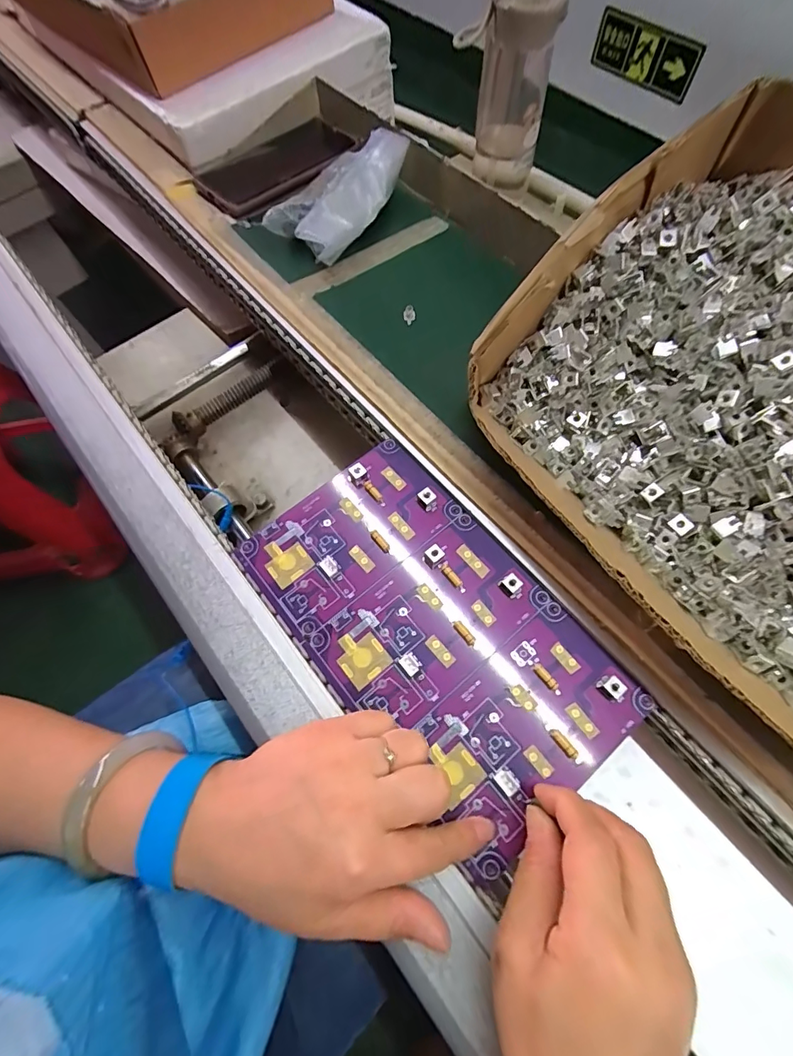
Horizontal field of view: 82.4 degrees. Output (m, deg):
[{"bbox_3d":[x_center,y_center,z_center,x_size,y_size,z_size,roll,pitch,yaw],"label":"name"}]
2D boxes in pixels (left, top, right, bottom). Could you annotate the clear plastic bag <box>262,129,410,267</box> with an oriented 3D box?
[{"bbox_3d":[-0.051,-0.314,0.419,0.089,0.034,0.148,34,71,14],"label":"clear plastic bag"}]

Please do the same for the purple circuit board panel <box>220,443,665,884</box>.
[{"bbox_3d":[0.021,0.060,0.294,0.143,0.010,0.246,-38,71,-14],"label":"purple circuit board panel"}]

